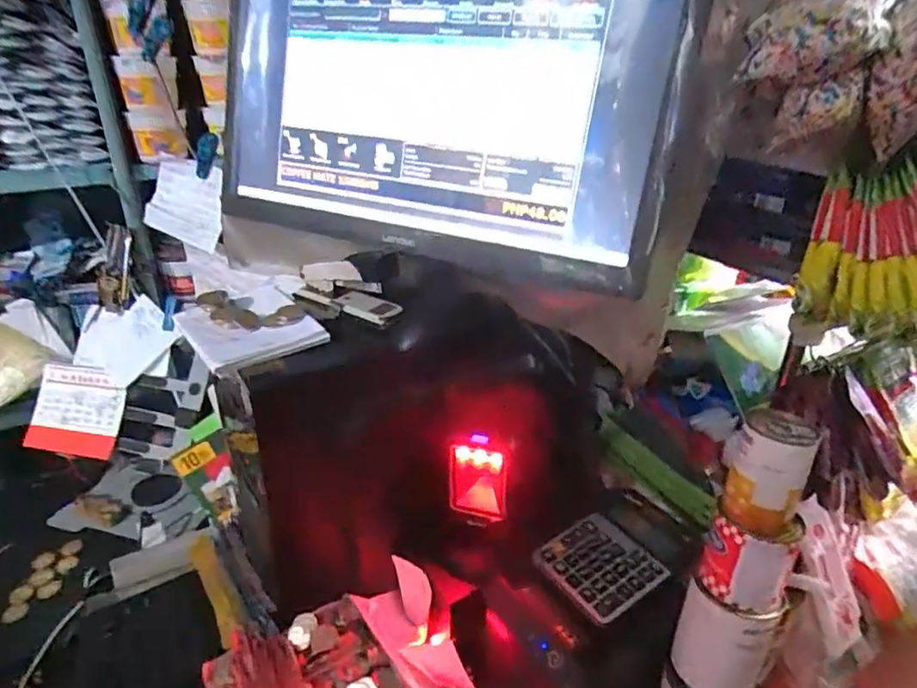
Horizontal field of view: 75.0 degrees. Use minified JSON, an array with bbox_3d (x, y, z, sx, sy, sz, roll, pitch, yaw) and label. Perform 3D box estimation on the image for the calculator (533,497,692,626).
[{"bbox_3d":[0.161,0.211,0.605,0.140,0.020,0.100,-15,32,-28],"label":"calculator"}]

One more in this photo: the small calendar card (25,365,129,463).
[{"bbox_3d":[-0.622,0.108,0.975,0.166,0.137,0.012,5,-15,15],"label":"small calendar card"}]

